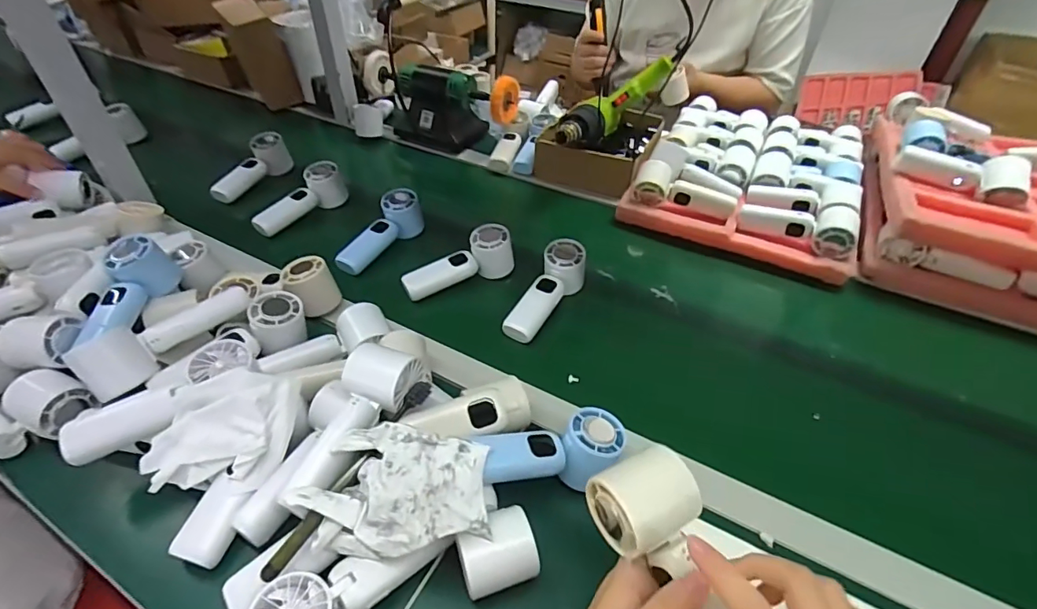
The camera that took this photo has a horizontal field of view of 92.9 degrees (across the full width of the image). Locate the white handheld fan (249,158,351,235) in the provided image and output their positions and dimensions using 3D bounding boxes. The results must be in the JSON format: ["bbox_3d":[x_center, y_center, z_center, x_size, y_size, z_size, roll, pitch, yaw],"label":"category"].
[{"bbox_3d":[-0.340,-0.164,0.763,0.053,0.062,0.146,30,49,27],"label":"white handheld fan"}]

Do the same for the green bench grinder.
[{"bbox_3d":[-0.145,-0.373,0.917,0.287,0.132,0.098,23,46,21],"label":"green bench grinder"}]

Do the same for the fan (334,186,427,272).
[{"bbox_3d":[-0.202,-0.100,0.721,0.049,0.062,0.157,24,60,22],"label":"fan"}]

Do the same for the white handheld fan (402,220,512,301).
[{"bbox_3d":[-0.084,-0.056,0.672,0.152,0.069,0.057,-16,46,-19],"label":"white handheld fan"}]

